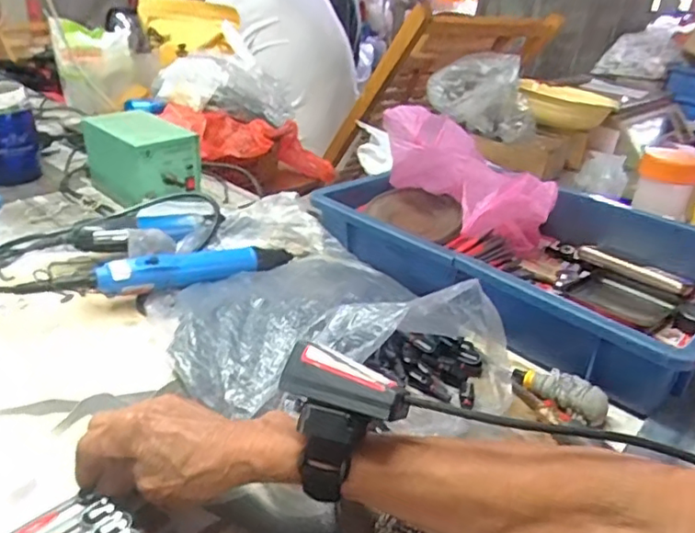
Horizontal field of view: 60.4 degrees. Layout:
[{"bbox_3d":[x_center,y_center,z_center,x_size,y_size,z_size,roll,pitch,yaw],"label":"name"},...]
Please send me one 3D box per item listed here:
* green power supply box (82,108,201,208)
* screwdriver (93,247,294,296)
[{"bbox_3d":[-0.282,-0.146,0.822,0.097,0.098,0.152,-21,37,-40],"label":"green power supply box"},{"bbox_3d":[-0.152,-0.006,0.617,0.199,0.029,0.032,-13,32,-30],"label":"screwdriver"}]

